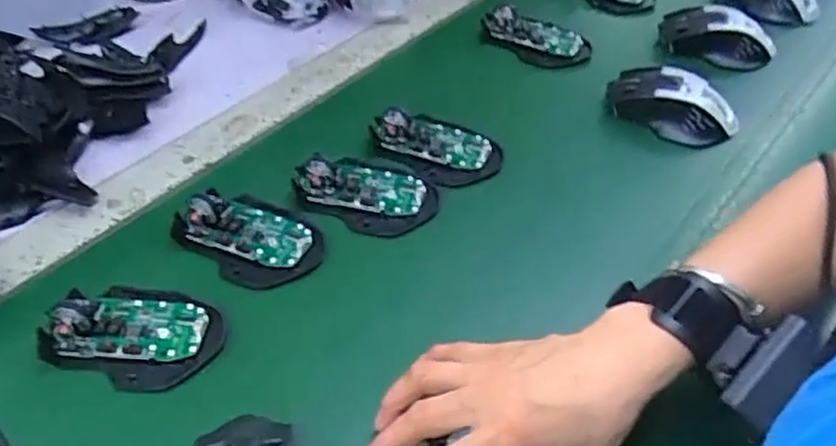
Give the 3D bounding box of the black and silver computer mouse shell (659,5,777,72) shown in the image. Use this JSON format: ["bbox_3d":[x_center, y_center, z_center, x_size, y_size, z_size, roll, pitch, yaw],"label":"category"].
[{"bbox_3d":[0.308,-0.195,0.692,0.111,0.032,0.069,18,48,17],"label":"black and silver computer mouse shell"}]

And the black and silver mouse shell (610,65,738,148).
[{"bbox_3d":[0.229,-0.108,0.609,0.111,0.033,0.059,26,52,22],"label":"black and silver mouse shell"}]

